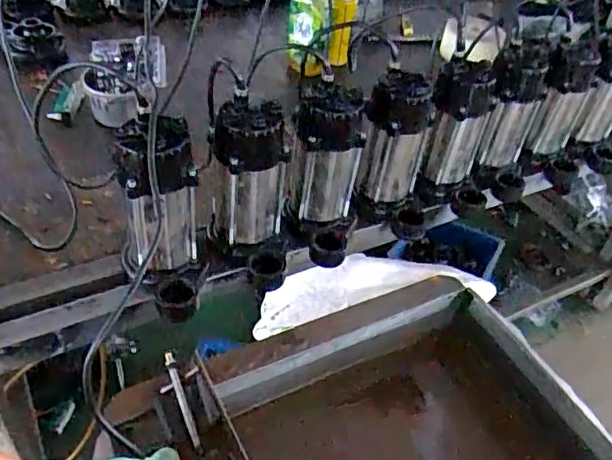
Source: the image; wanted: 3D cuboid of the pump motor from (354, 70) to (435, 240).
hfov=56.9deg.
[{"bbox_3d":[0.149,-0.117,0.897,0.129,0.233,0.120,14,43,6],"label":"pump motor"}]

